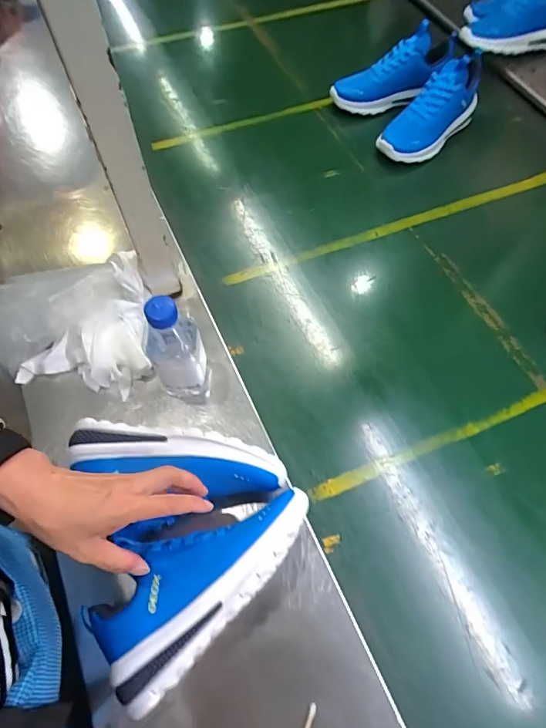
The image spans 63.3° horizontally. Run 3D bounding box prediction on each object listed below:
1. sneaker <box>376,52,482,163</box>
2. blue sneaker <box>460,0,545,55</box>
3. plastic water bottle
[{"bbox_3d":[0.291,-0.448,0.793,0.226,0.103,0.083,-44,68,-1],"label":"sneaker"},{"bbox_3d":[0.476,-0.686,0.876,0.266,0.088,0.146,-20,63,-11],"label":"blue sneaker"},{"bbox_3d":[-0.116,-0.017,0.514,0.065,0.165,0.062,0,63,0],"label":"plastic water bottle"}]

